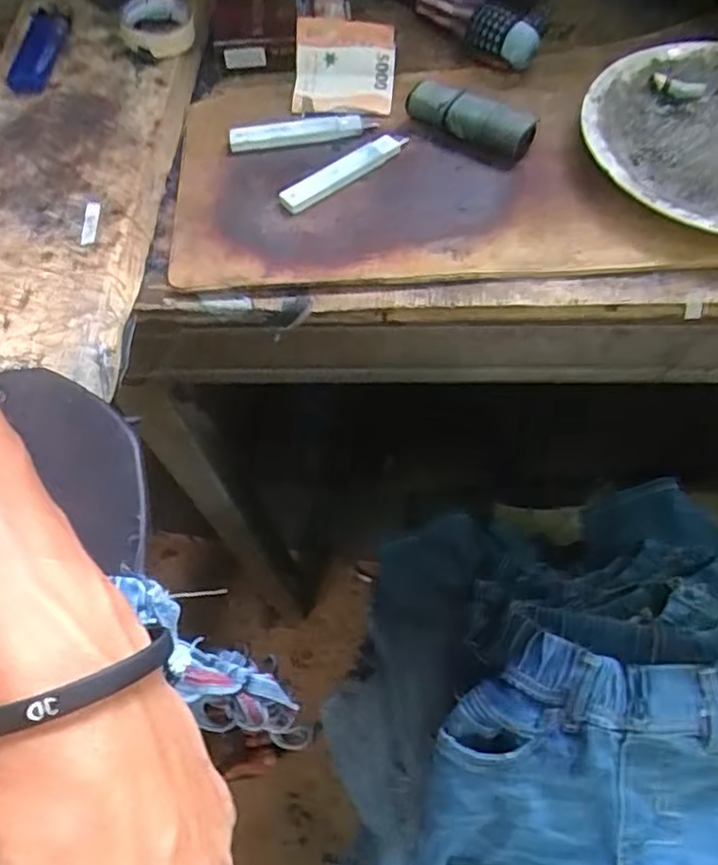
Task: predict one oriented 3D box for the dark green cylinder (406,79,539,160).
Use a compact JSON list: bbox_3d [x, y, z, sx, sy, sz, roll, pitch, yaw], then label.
[{"bbox_3d":[0.069,-0.195,0.404,0.080,0.021,0.024,22,64,14],"label":"dark green cylinder"}]

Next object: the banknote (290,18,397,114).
[{"bbox_3d":[-0.011,-0.244,0.434,0.066,0.025,0.071,2,61,4],"label":"banknote"}]

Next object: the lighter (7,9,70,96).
[{"bbox_3d":[-0.219,-0.260,0.444,0.030,0.011,0.078,1,61,4],"label":"lighter"}]

